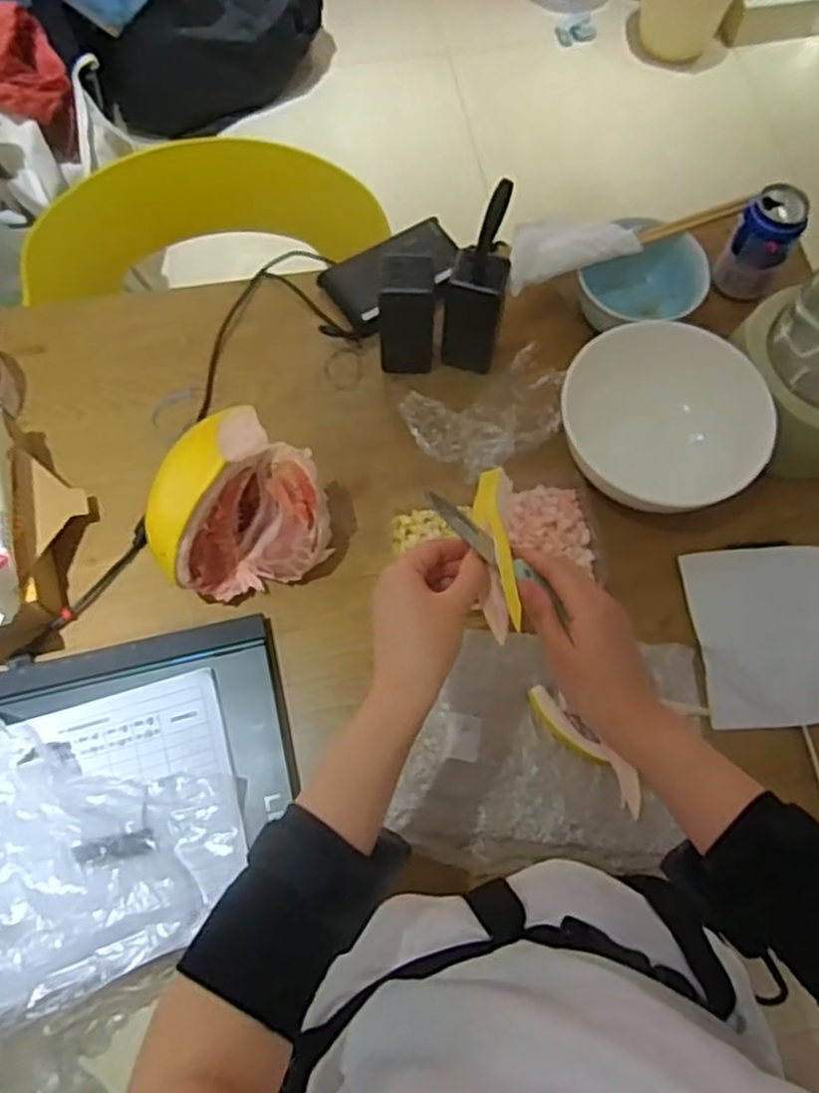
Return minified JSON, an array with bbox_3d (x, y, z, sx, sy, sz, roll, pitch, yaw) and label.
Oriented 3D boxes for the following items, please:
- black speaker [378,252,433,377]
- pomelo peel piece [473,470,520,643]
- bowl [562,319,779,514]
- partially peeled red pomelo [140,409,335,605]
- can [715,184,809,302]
[{"bbox_3d":[-0.002,-0.232,0.754,0.054,0.133,0.046,0,69,0],"label":"black speaker"},{"bbox_3d":[0.058,-0.001,0.492,0.027,0.023,0.126,-1,64,-1],"label":"pomelo peel piece"},{"bbox_3d":[0.247,-0.126,0.743,0.194,0.082,0.183,0,69,0],"label":"bowl"},{"bbox_3d":[-0.151,-0.033,0.659,0.153,0.141,0.117,-26,71,-10],"label":"partially peeled red pomelo"},{"bbox_3d":[0.390,-0.338,0.819,0.072,0.109,0.070,0,69,0],"label":"can"}]

